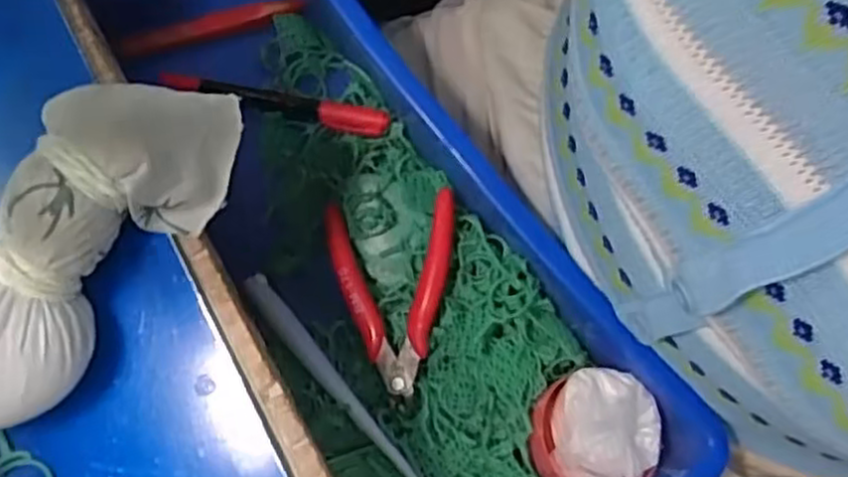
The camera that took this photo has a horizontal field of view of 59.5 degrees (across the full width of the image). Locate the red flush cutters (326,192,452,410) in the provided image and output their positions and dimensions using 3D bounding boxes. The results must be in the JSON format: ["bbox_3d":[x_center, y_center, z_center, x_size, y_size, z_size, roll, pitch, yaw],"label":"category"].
[{"bbox_3d":[-0.018,0.033,0.411,0.072,0.015,0.113,-3,77,2],"label":"red flush cutters"}]

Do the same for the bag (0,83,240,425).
[{"bbox_3d":[-0.122,-0.003,0.263,0.052,0.047,0.147,30,67,7],"label":"bag"}]

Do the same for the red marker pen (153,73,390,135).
[{"bbox_3d":[-0.088,-0.082,0.443,0.135,0.012,0.020,12,78,5],"label":"red marker pen"}]

